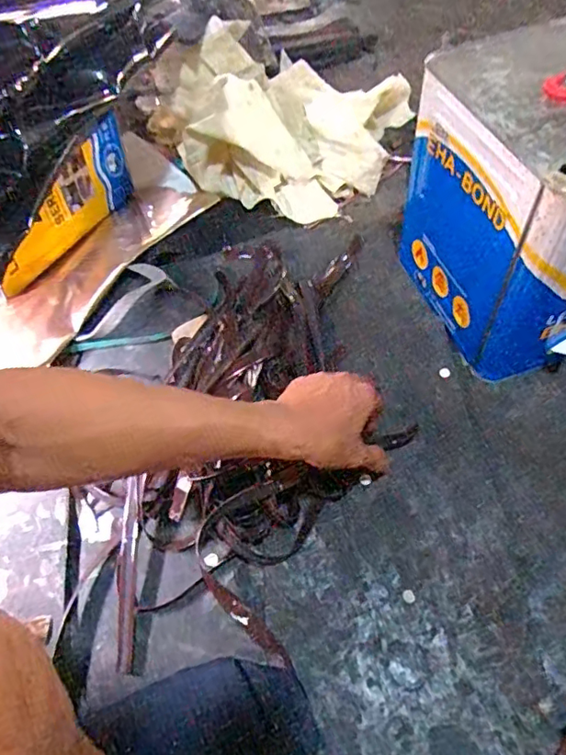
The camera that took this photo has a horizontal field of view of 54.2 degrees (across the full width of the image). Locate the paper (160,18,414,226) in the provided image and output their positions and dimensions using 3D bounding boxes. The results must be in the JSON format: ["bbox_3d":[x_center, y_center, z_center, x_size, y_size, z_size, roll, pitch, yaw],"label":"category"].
[{"bbox_3d":[-0.012,-0.419,0.881,0.369,0.161,0.339,15,58,15],"label":"paper"}]

